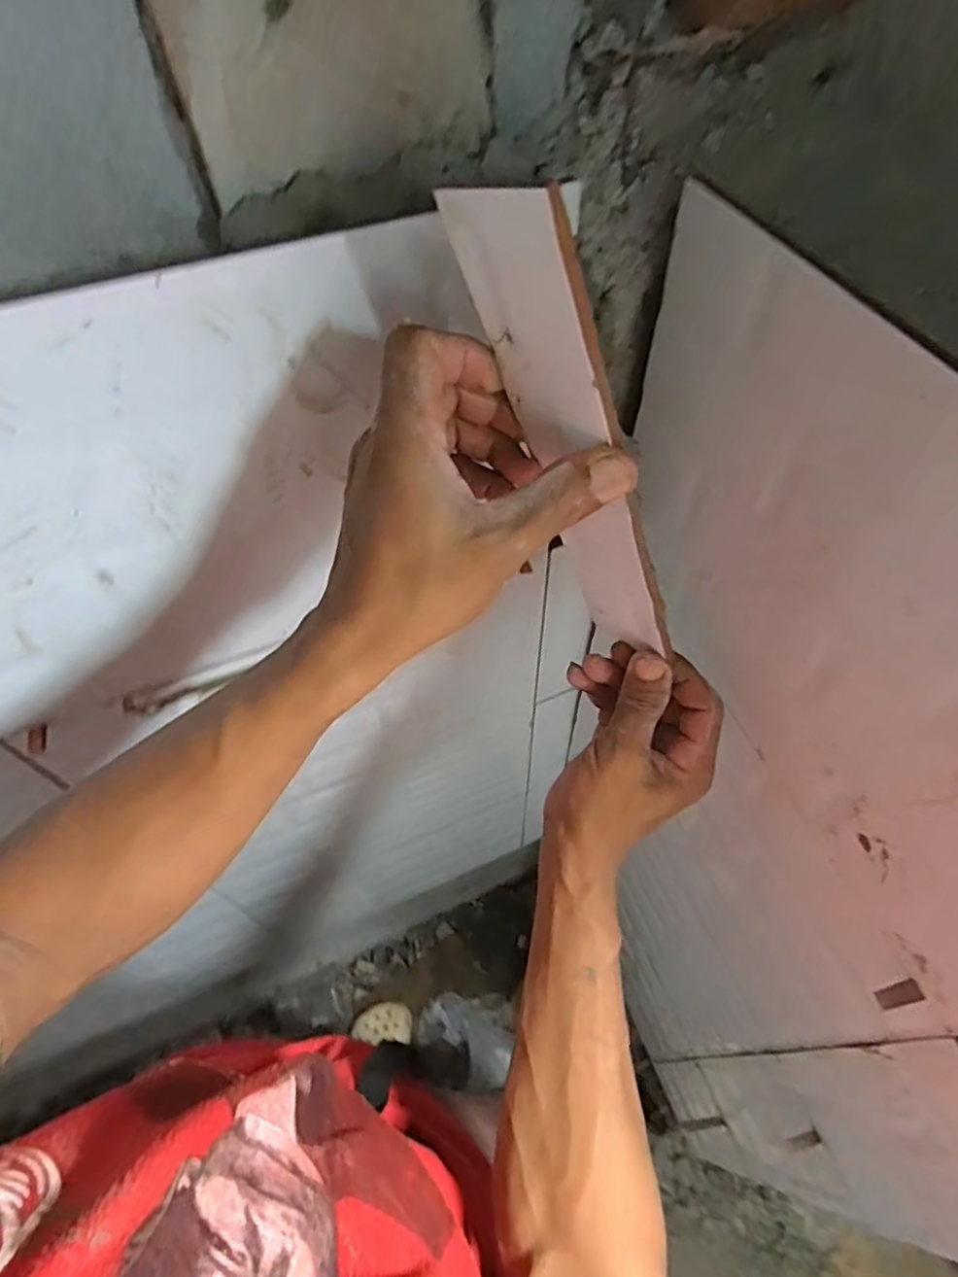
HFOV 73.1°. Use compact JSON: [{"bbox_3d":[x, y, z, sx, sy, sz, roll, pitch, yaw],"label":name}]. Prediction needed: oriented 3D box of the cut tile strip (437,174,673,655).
[{"bbox_3d":[0.045,-0.072,0.290,0.009,0.236,0.061,-45,50,-11],"label":"cut tile strip"}]

